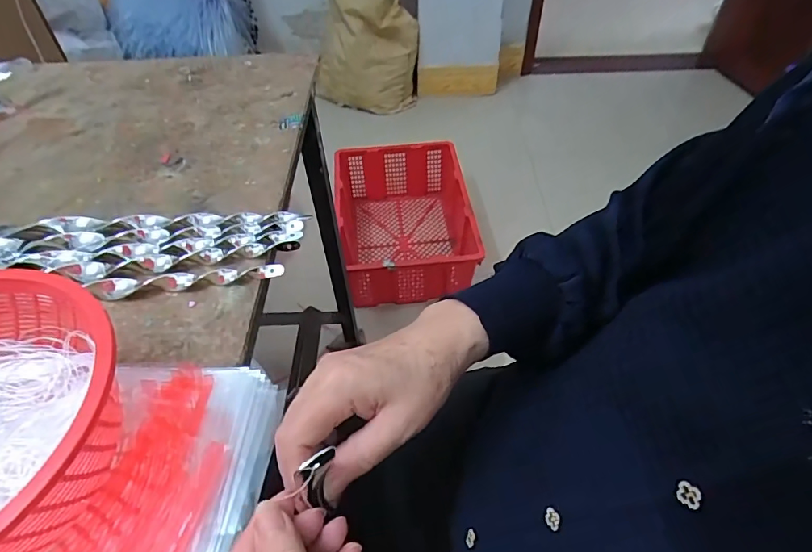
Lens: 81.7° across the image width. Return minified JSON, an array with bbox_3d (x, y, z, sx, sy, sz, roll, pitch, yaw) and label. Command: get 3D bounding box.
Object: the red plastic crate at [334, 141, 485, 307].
[{"bbox_3d":[-0.007,-0.149,1.350,0.371,0.202,0.504,-5,49,-3],"label":"red plastic crate"}]

